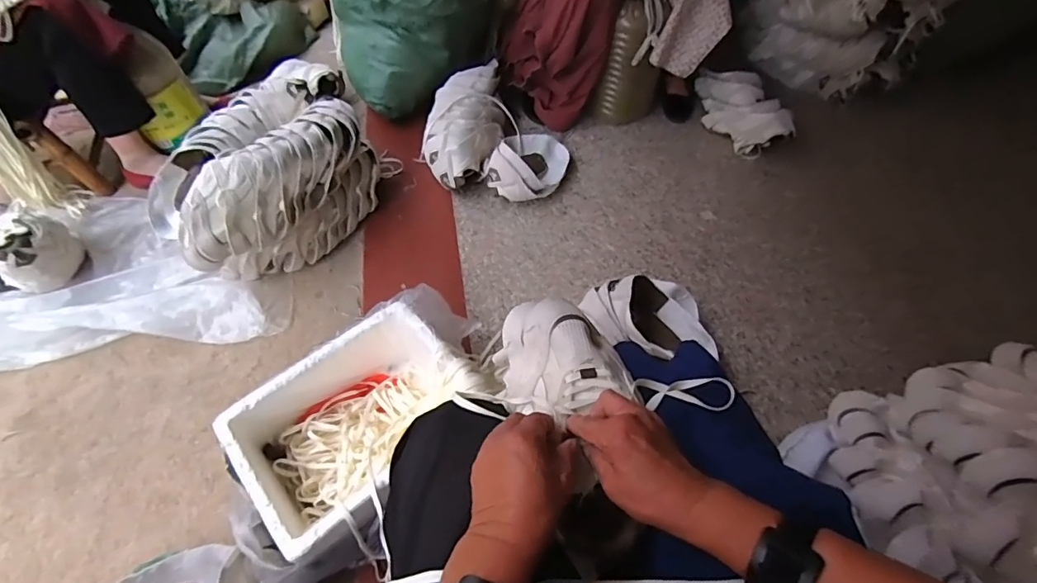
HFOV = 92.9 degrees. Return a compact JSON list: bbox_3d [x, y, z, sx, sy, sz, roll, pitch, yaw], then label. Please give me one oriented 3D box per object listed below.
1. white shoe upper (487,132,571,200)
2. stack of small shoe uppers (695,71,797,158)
[{"bbox_3d":[0.029,-0.325,1.251,0.169,0.105,0.257,22,57,12],"label":"white shoe upper"},{"bbox_3d":[0.622,-0.529,1.413,0.157,0.119,0.345,-17,57,-12],"label":"stack of small shoe uppers"}]

